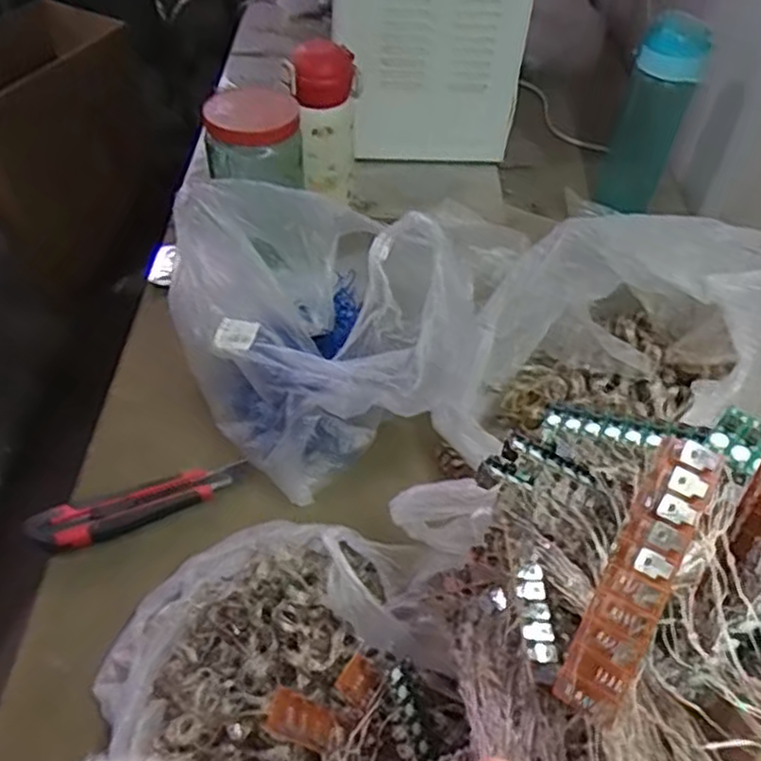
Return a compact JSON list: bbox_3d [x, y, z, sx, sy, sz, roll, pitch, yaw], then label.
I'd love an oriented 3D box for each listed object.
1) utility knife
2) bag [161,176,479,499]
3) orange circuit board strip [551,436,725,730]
[{"bbox_3d":[-0.198,0.102,0.603,0.166,0.021,0.038,-19,51,-21],"label":"utility knife"},{"bbox_3d":[-0.063,-0.062,0.637,0.196,0.178,0.288,-28,55,-27],"label":"bag"},{"bbox_3d":[0.084,0.063,0.235,0.021,0.011,0.092,24,84,17],"label":"orange circuit board strip"}]

